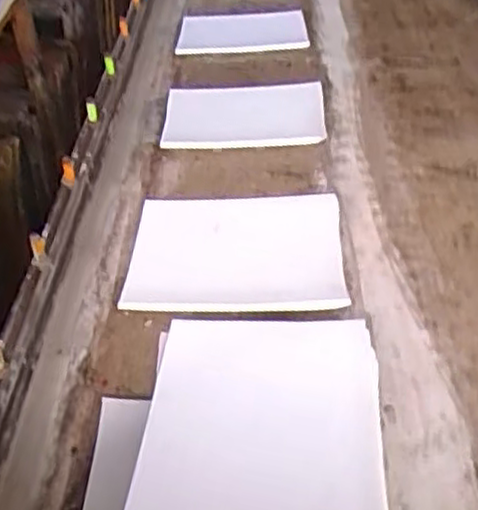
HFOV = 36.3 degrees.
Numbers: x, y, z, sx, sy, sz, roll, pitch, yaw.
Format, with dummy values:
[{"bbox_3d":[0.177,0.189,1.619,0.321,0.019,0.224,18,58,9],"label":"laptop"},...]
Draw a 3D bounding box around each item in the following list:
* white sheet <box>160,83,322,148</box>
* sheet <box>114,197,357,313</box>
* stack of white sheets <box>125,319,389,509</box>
[{"bbox_3d":[0.008,-0.237,1.247,0.269,0.025,0.198,-3,38,1],"label":"white sheet"},{"bbox_3d":[-0.005,-0.005,0.949,0.270,0.013,0.227,0,42,6],"label":"sheet"},{"bbox_3d":[0.021,0.186,0.684,0.222,0.075,0.300,1,38,7],"label":"stack of white sheets"}]

